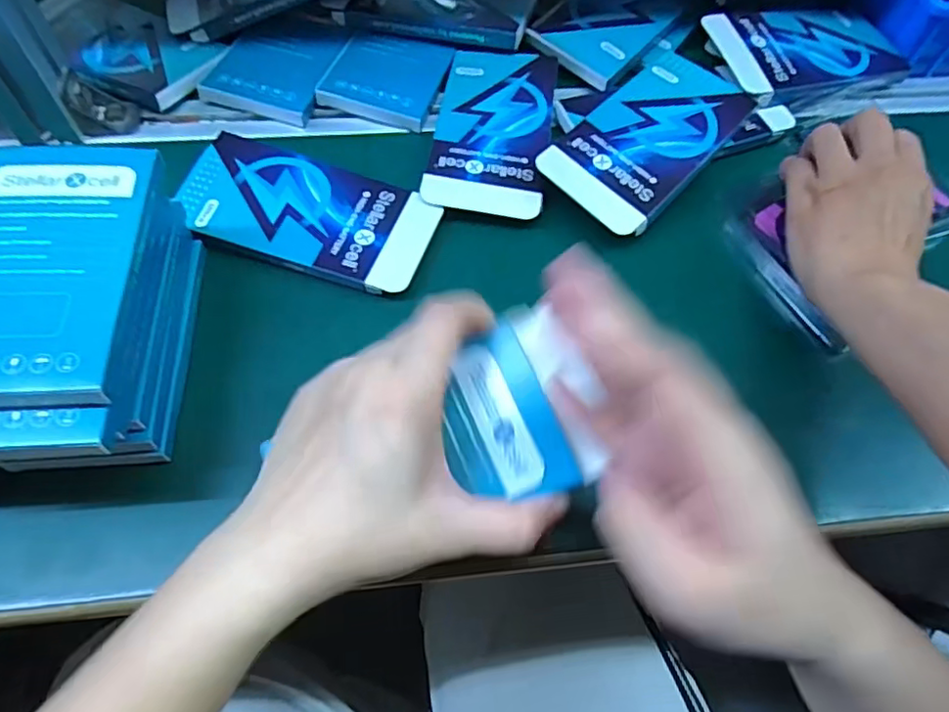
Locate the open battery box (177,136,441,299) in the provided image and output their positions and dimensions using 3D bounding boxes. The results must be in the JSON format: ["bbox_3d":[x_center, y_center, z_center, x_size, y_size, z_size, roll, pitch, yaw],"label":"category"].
[{"bbox_3d":[-0.103,-0.089,0.373,0.153,0.008,0.079,17,62,8],"label":"open battery box"}]

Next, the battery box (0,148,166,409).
[{"bbox_3d":[-0.190,-0.040,0.269,0.078,0.016,0.134,-2,61,-2],"label":"battery box"}]

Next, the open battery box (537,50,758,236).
[{"bbox_3d":[0.117,-0.148,0.403,0.078,0.011,0.157,38,67,18],"label":"open battery box"}]

